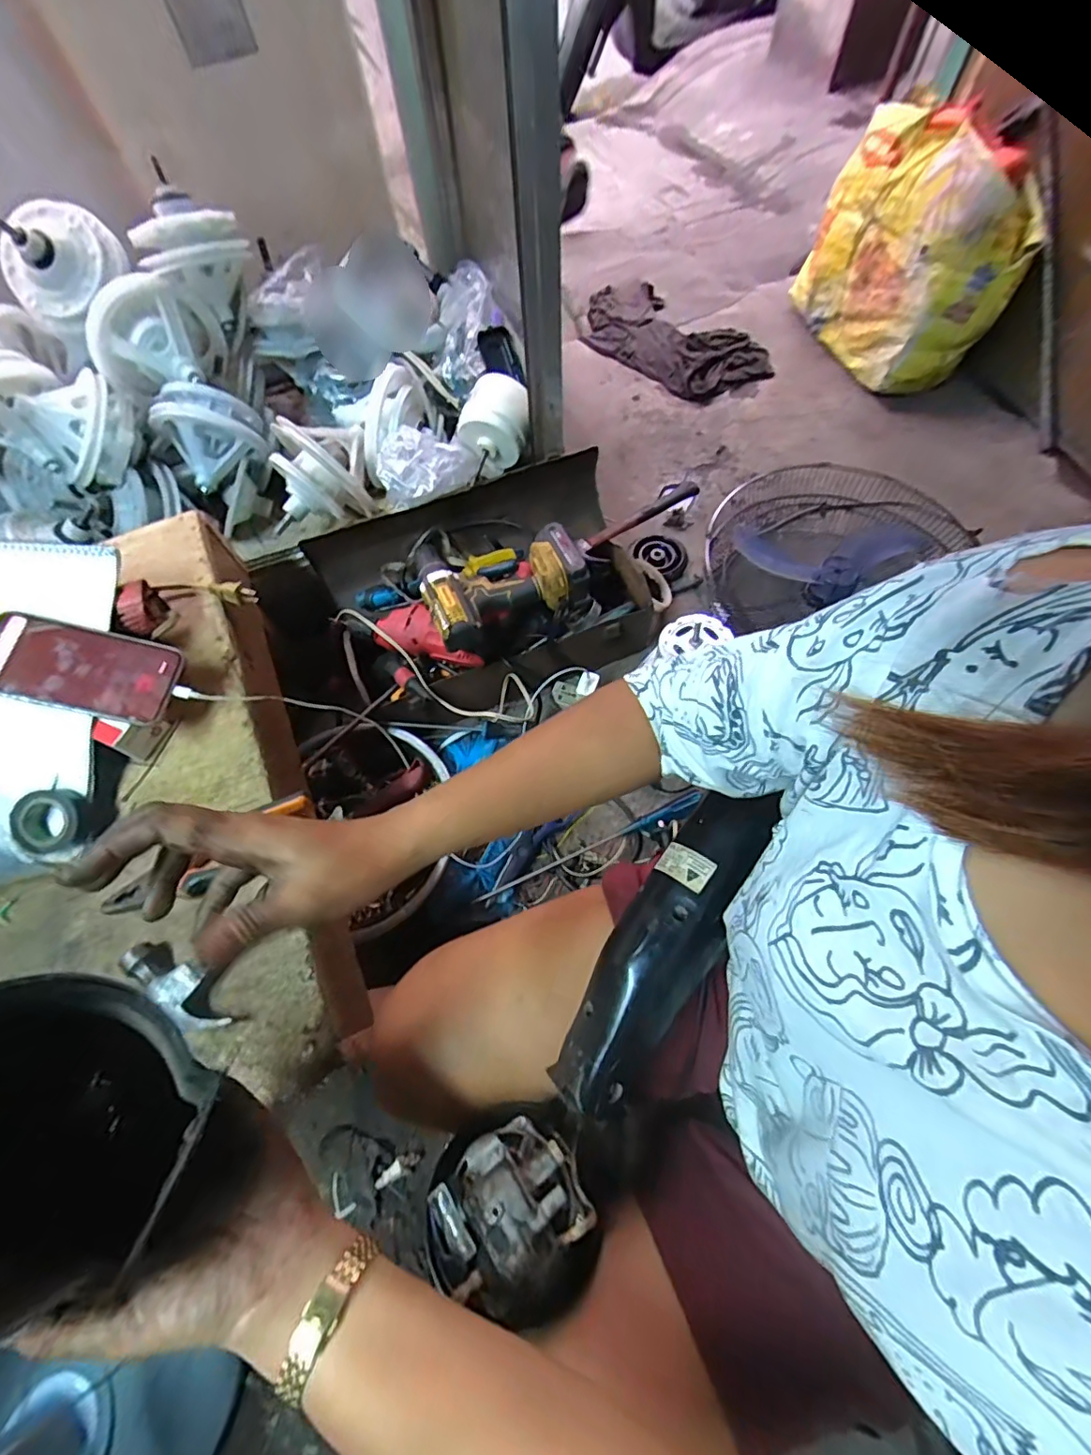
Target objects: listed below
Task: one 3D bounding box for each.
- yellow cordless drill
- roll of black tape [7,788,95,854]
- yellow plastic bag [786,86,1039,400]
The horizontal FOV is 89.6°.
[{"bbox_3d":[-0.071,-0.222,0.788,0.221,0.075,0.185,-23,67,-7],"label":"yellow cordless drill"},{"bbox_3d":[-0.443,0.084,0.494,0.053,0.019,0.056,-30,105,-19],"label":"roll of black tape"},{"bbox_3d":[0.720,-0.927,1.075,0.169,0.351,0.425,-28,68,-10],"label":"yellow plastic bag"}]

